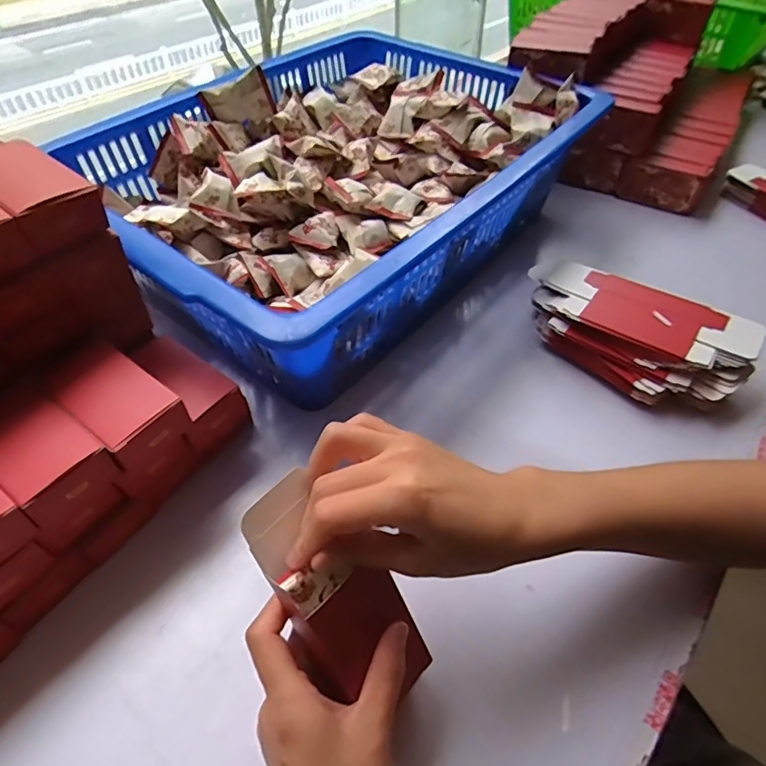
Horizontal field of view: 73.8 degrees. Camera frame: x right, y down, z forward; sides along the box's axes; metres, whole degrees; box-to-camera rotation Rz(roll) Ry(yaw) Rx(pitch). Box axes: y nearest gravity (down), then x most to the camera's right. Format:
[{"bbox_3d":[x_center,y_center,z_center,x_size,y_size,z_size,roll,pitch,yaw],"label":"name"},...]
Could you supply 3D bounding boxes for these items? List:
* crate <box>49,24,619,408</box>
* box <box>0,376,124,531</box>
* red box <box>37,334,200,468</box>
[{"bbox_3d":[-0.044,-0.208,0.527,0.363,0.121,0.472,33,57,26],"label":"crate"},{"bbox_3d":[-0.216,0.043,0.320,0.092,0.034,0.052,30,56,24],"label":"box"},{"bbox_3d":[-0.178,0.013,0.344,0.090,0.035,0.051,31,56,25],"label":"red box"}]

